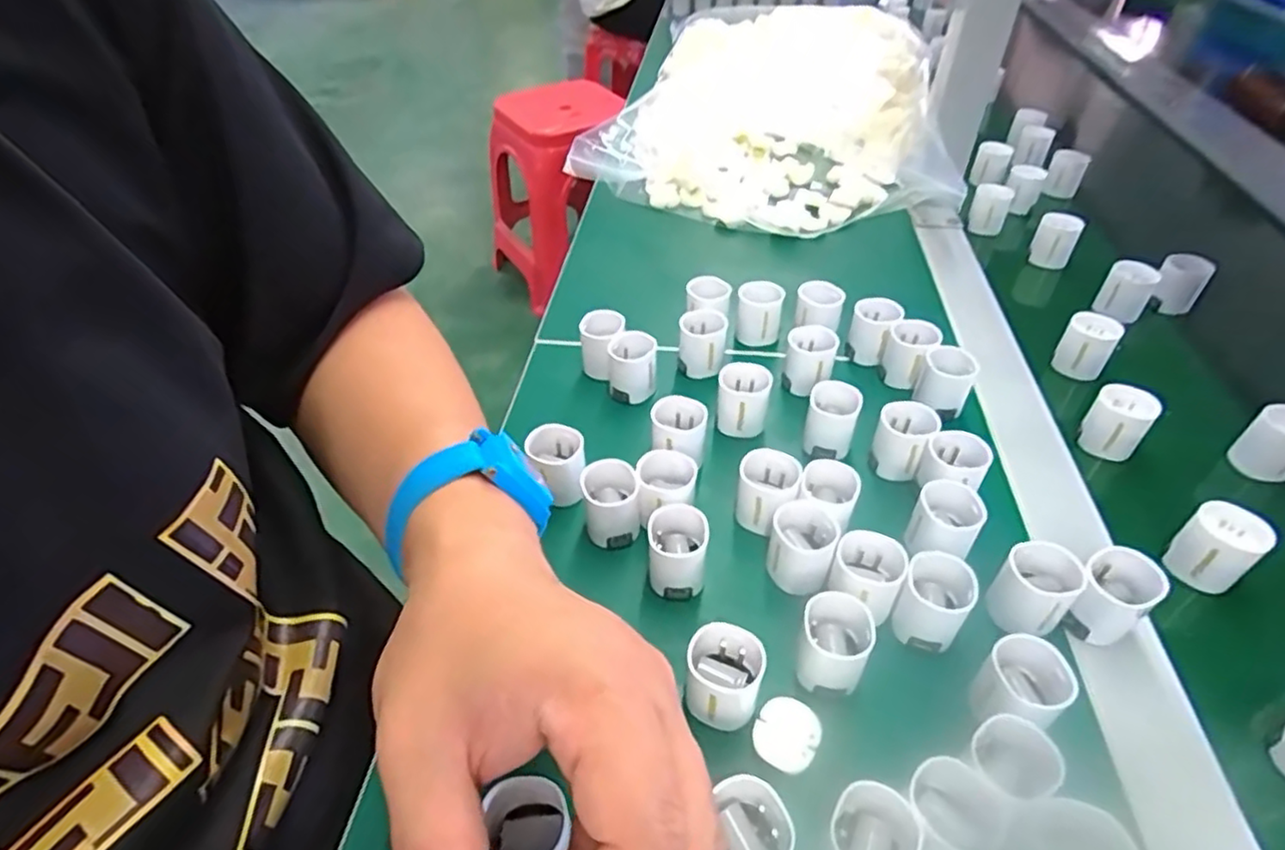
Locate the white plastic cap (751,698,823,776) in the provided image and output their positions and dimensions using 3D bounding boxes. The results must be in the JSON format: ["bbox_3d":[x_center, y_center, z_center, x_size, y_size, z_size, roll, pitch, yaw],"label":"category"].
[{"bbox_3d":[0.058,0.122,0.271,0.024,0.004,0.025,20,47,24],"label":"white plastic cap"}]

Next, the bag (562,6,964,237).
[{"bbox_3d":[0.143,-0.339,0.697,0.326,0.109,0.416,9,43,14],"label":"bag"}]

